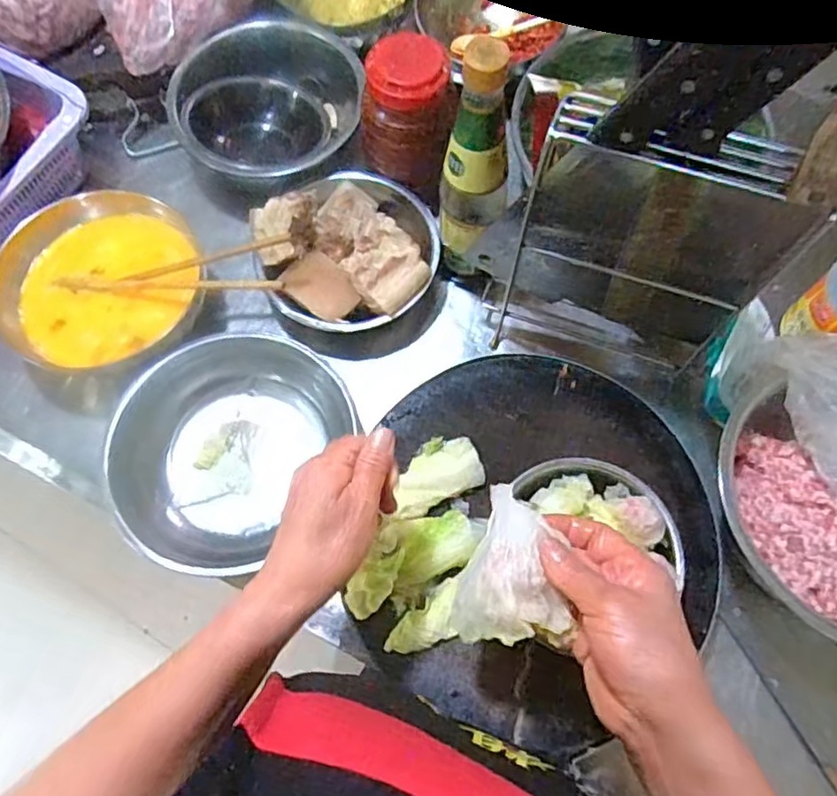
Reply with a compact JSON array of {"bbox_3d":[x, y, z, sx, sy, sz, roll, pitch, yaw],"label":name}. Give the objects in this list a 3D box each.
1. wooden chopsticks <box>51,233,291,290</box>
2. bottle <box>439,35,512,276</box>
[{"bbox_3d":[-0.233,-0.119,0.592,0.222,0.020,0.061,-3,69,14],"label":"wooden chopsticks"},{"bbox_3d":[0.048,-0.183,0.533,0.057,0.236,0.058,10,70,4],"label":"bottle"}]

